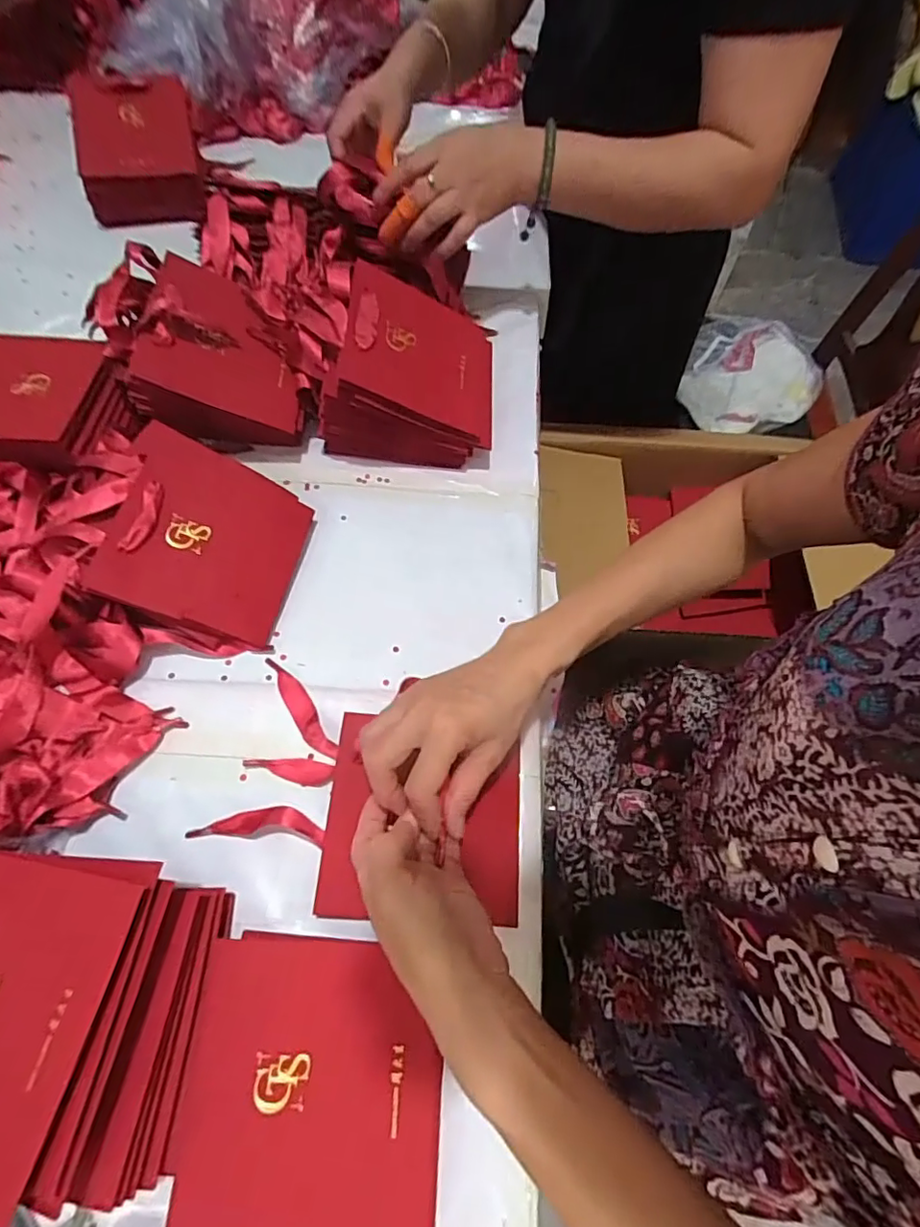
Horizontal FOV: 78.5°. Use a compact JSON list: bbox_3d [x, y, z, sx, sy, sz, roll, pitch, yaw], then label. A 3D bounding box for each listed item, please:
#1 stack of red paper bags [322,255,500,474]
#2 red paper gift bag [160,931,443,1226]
[{"bbox_3d":[-0.048,-0.233,0.548,0.162,0.122,0.142,3,64,0],"label":"stack of red paper bags"},{"bbox_3d":[-0.084,0.272,0.327,0.145,0.009,0.140,6,61,0],"label":"red paper gift bag"}]

